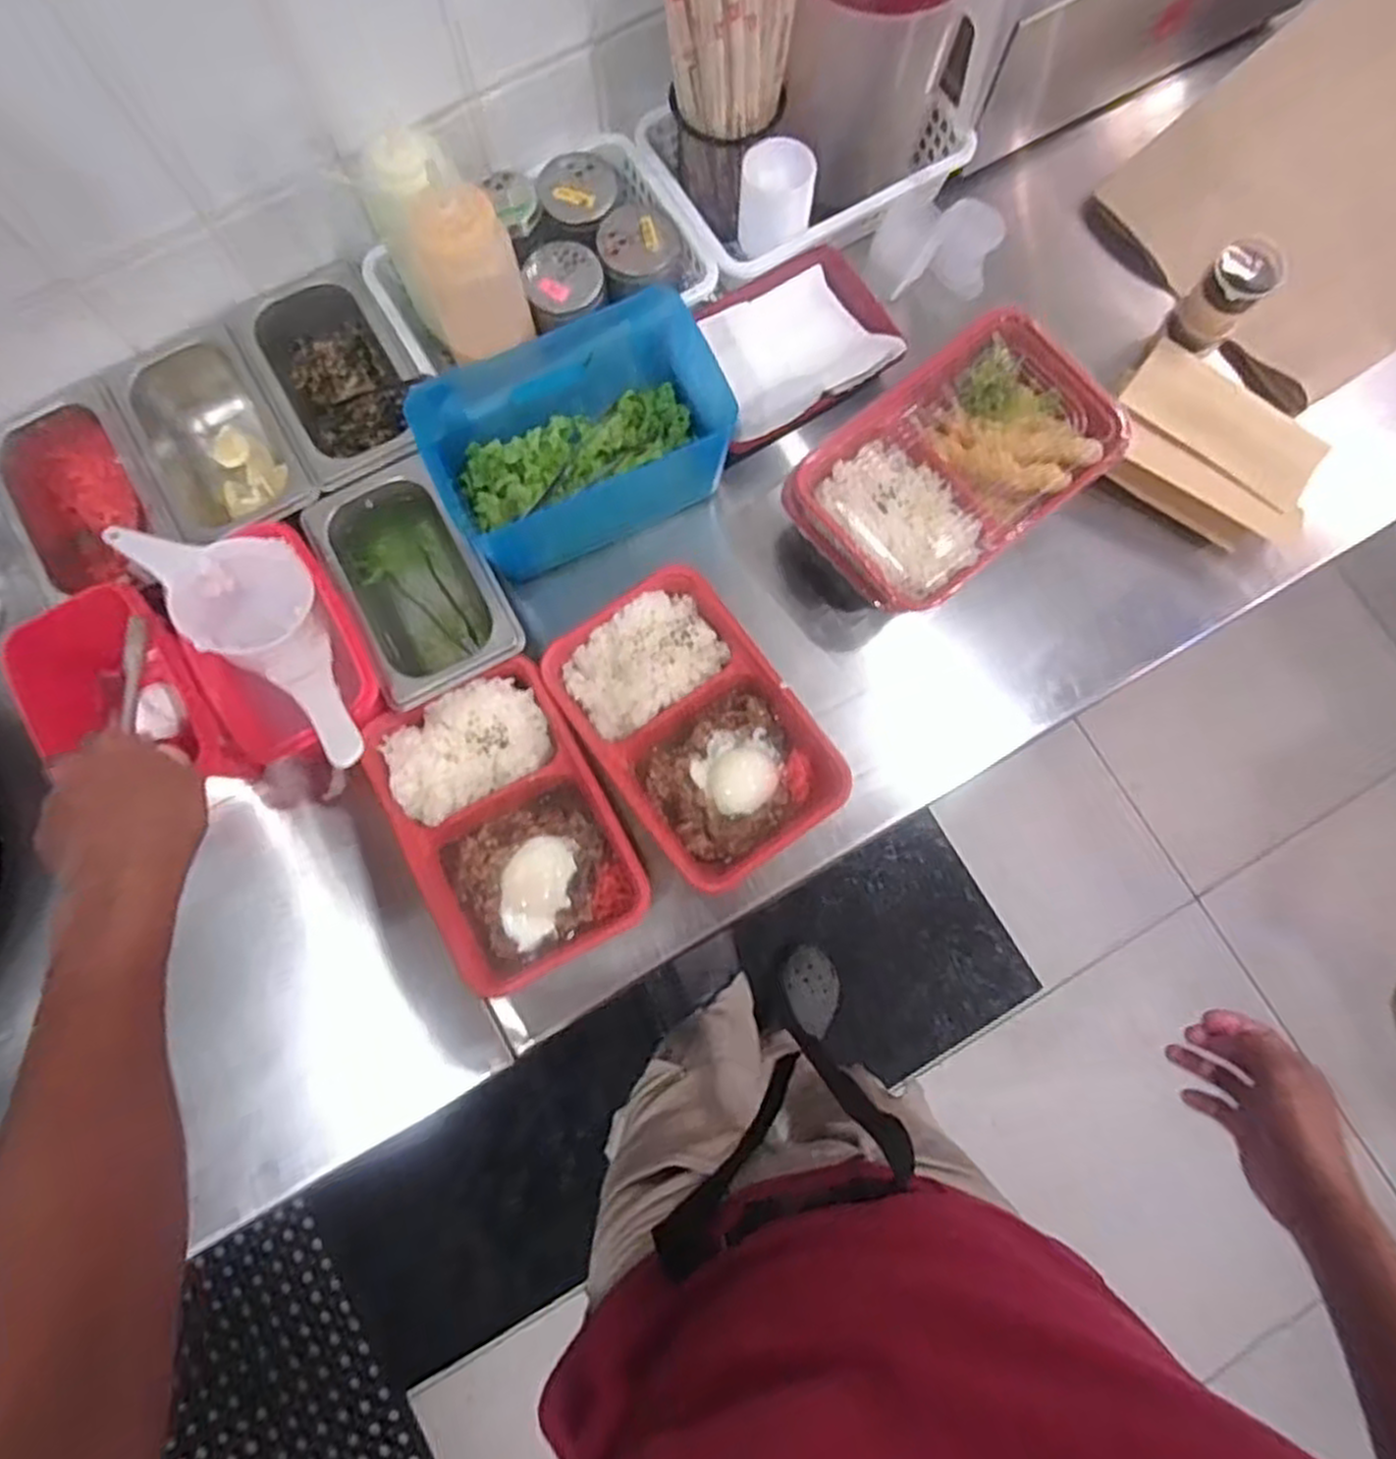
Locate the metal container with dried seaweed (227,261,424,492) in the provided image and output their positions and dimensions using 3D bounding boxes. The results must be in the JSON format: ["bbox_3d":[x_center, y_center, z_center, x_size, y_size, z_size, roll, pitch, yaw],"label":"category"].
[{"bbox_3d":[-0.281,-0.275,0.632,0.110,0.071,0.175,-31,81,-6],"label":"metal container with dried seaweed"}]

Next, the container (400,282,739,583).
[{"bbox_3d":[-0.092,-0.222,0.605,0.211,0.108,0.131,-24,80,-5],"label":"container"}]

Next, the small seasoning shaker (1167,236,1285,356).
[{"bbox_3d":[0.408,-0.336,0.613,0.044,0.077,0.045,0,79,0],"label":"small seasoning shaker"}]

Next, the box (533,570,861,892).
[{"bbox_3d":[-0.002,-0.002,0.581,0.138,0.043,0.216,-36,81,-7],"label":"box"}]

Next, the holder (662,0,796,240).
[{"bbox_3d":[0.022,-0.487,0.572,0.079,0.199,0.083,41,82,7],"label":"holder"}]

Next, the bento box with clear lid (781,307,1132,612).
[{"bbox_3d":[0.182,-0.191,0.573,0.219,0.049,0.146,-39,82,-7],"label":"bento box with clear lid"}]

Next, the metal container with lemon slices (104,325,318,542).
[{"bbox_3d":[-0.370,-0.218,0.619,0.104,0.061,0.176,-30,81,-6],"label":"metal container with lemon slices"}]

